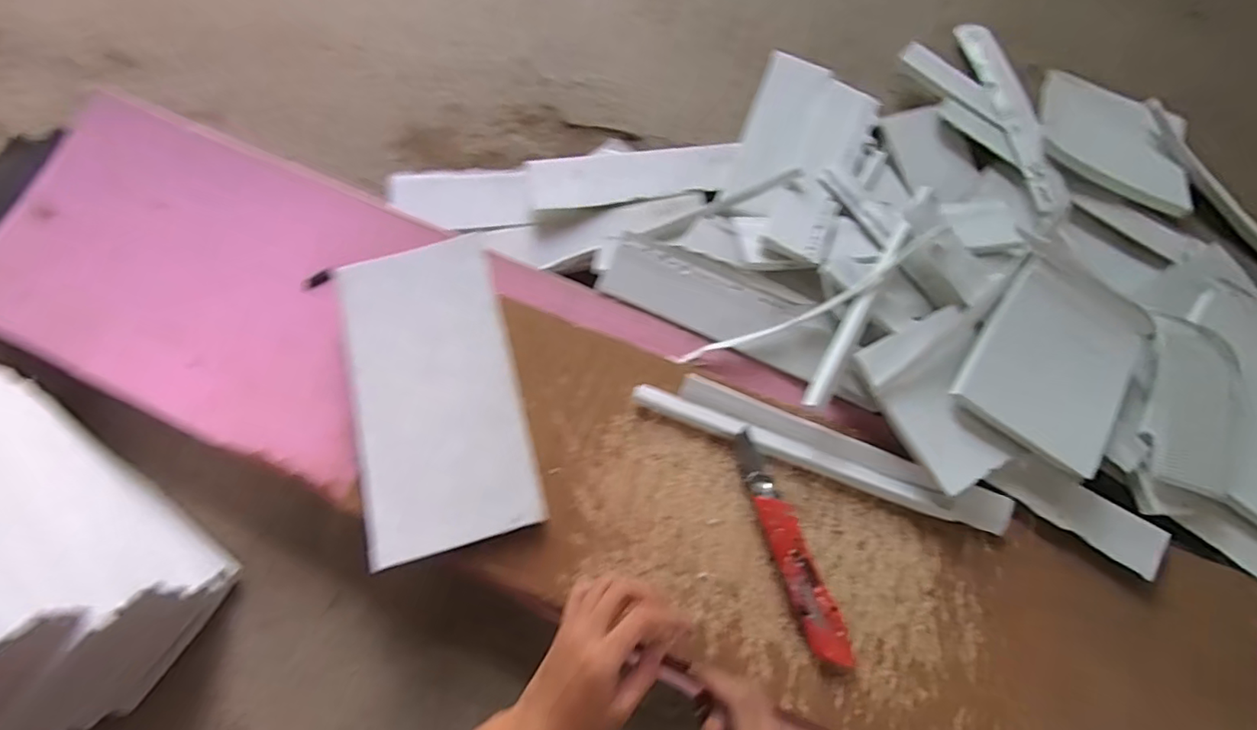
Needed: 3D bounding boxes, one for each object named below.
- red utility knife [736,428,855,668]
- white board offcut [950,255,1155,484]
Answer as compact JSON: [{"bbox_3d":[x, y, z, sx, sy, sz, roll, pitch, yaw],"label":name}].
[{"bbox_3d":[0.127,0.142,0.448,0.030,0.020,0.184,-20,72,-4],"label":"red utility knife"},{"bbox_3d":[0.345,-0.004,0.459,0.109,0.017,0.158,33,76,17],"label":"white board offcut"}]

